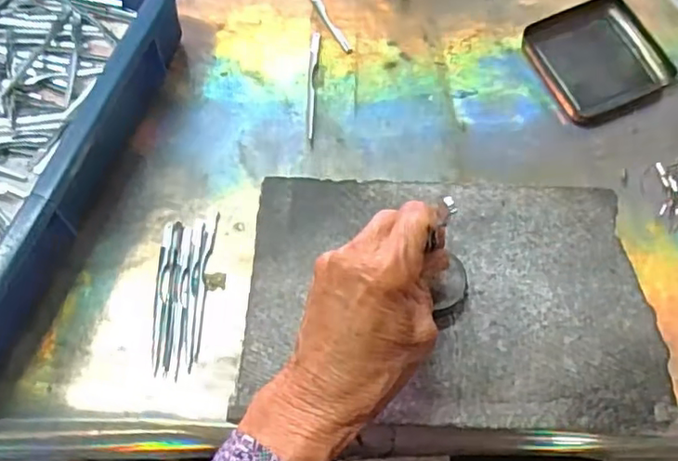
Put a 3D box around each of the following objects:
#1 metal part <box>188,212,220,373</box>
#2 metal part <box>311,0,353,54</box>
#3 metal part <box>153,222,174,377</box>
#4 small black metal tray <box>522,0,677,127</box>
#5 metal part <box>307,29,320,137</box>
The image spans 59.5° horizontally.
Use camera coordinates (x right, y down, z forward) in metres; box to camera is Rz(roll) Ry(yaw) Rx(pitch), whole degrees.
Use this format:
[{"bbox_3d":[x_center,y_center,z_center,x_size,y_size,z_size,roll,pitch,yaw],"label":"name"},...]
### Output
[{"bbox_3d":[-0.095,0.040,0.413,0.007,0.004,0.113,4,66,1],"label":"metal part"},{"bbox_3d":[-0.010,-0.182,0.506,0.010,0.004,0.083,-23,68,-9],"label":"metal part"},{"bbox_3d":[-0.122,0.044,0.408,0.009,0.004,0.106,-1,66,-1],"label":"metal part"},{"bbox_3d":[0.216,-0.141,0.492,0.094,0.018,0.100,-23,69,-10],"label":"small black metal tray"},{"bbox_3d":[-0.022,-0.120,0.480,0.007,0.004,0.103,2,67,2],"label":"metal part"}]

